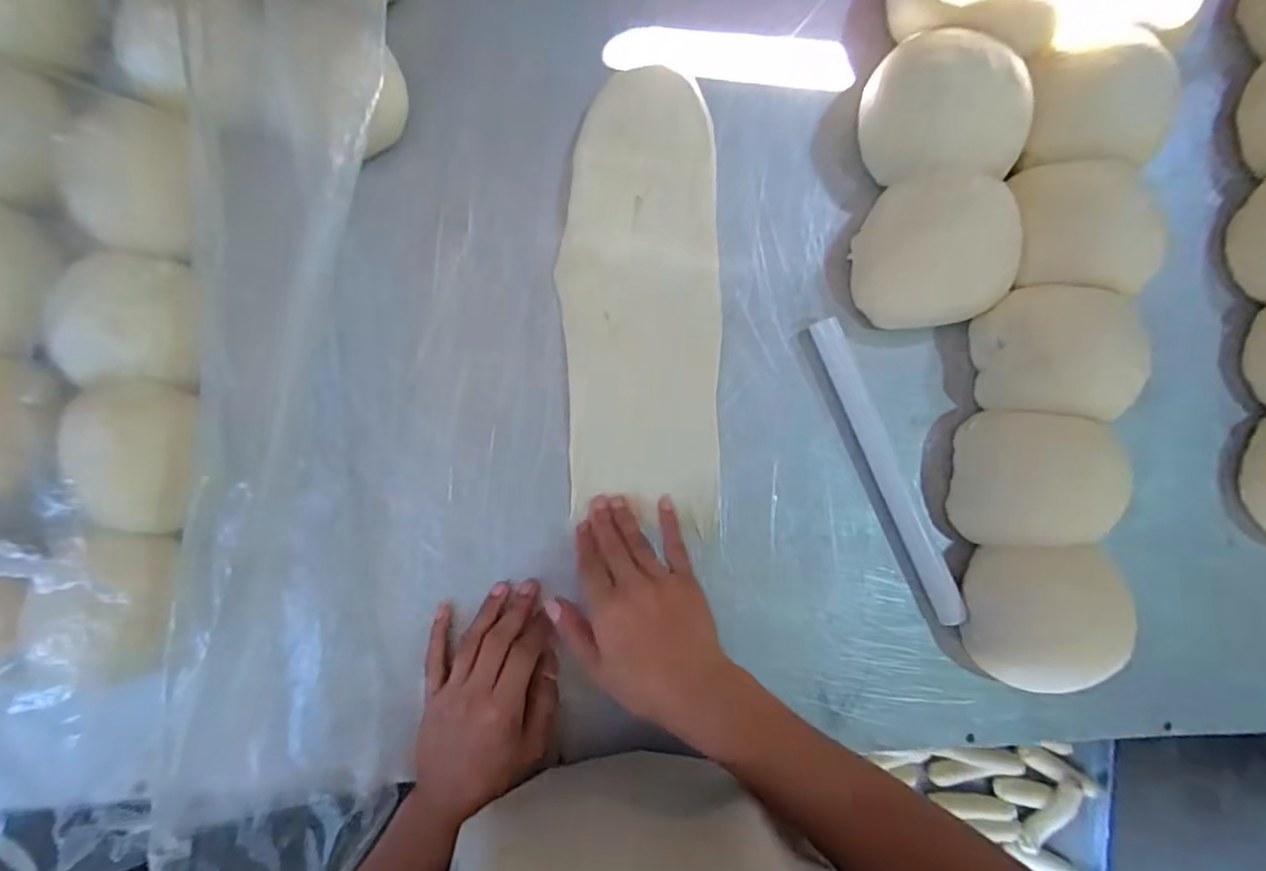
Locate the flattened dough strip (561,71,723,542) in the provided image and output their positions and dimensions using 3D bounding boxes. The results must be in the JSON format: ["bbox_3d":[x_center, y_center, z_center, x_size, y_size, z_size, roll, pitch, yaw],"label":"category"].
[{"bbox_3d":[0.008,-0.102,0.458,0.115,0.009,0.330,-1,90,-7],"label":"flattened dough strip"}]

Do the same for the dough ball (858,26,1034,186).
[{"bbox_3d":[0.228,-0.239,0.445,0.097,0.077,0.091,0,88,-7],"label":"dough ball"}]

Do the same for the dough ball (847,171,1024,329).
[{"bbox_3d":[0.230,-0.140,0.463,0.110,0.048,0.106,0,88,-7],"label":"dough ball"}]

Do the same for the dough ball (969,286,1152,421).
[{"bbox_3d":[0.326,-0.063,0.459,0.110,0.055,0.100,7,87,-6],"label":"dough ball"}]

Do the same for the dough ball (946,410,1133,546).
[{"bbox_3d":[0.308,0.034,0.462,0.101,0.048,0.100,6,87,-6],"label":"dough ball"}]

